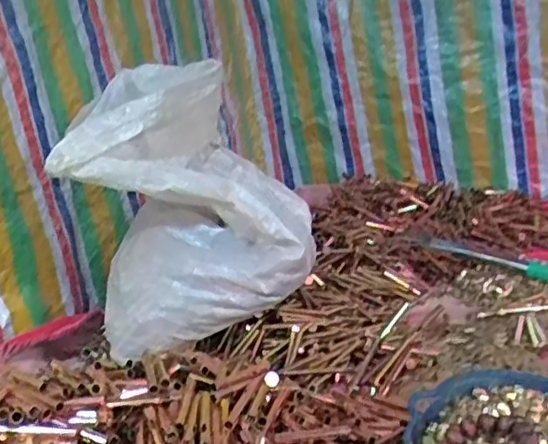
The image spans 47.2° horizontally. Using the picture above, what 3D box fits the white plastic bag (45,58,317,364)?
[{"bbox_3d":[-0.122,-0.034,0.992,0.336,0.384,0.317,-9,14,0],"label":"white plastic bag"}]

